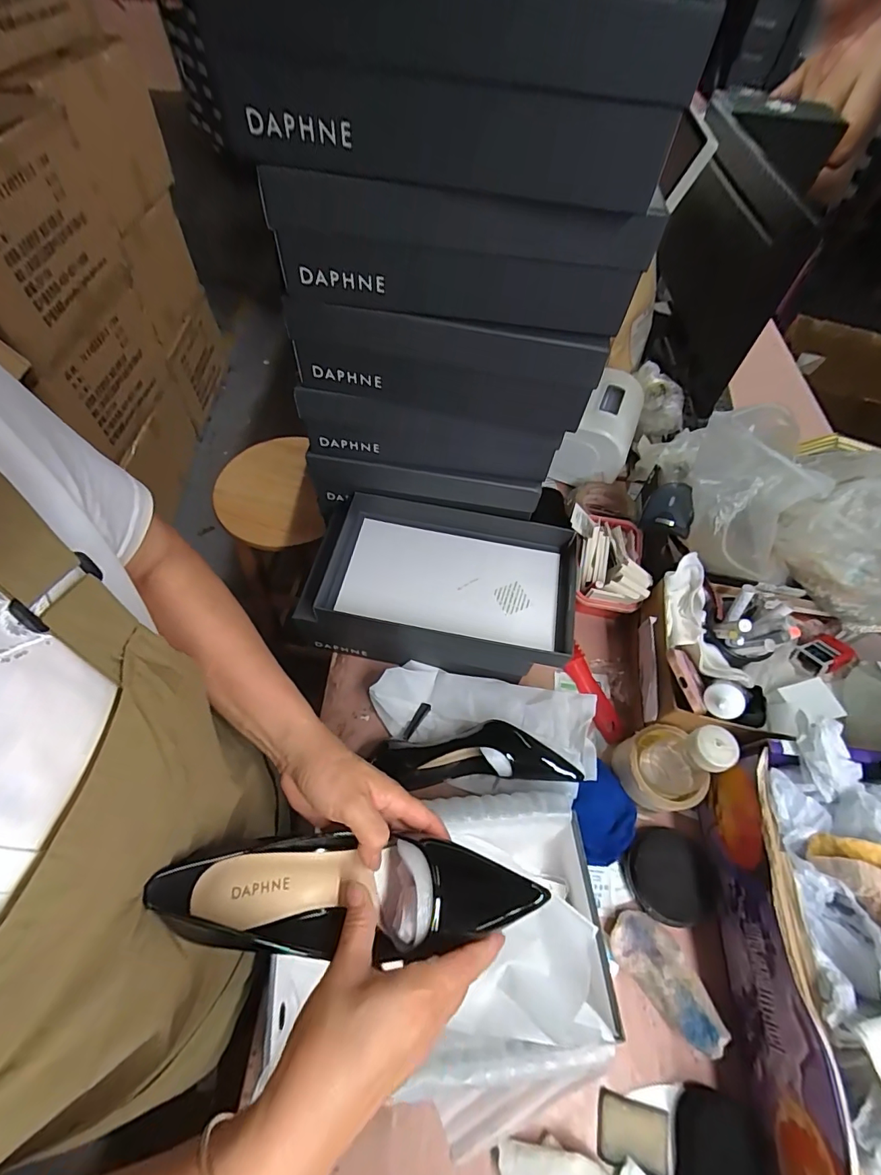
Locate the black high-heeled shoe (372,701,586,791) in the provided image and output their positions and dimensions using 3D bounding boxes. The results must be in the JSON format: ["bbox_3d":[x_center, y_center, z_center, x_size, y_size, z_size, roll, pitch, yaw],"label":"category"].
[{"bbox_3d":[0.043,0.189,0.565,0.230,0.077,0.085,-3,58,12],"label":"black high-heeled shoe"}]

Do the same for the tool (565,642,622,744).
[{"bbox_3d":[0.203,0.142,0.640,0.040,0.024,0.136,-11,60,-10],"label":"tool"}]

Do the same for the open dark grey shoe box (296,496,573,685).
[{"bbox_3d":[0.002,0.006,0.637,0.339,0.113,0.190,9,59,2],"label":"open dark grey shoe box"}]

